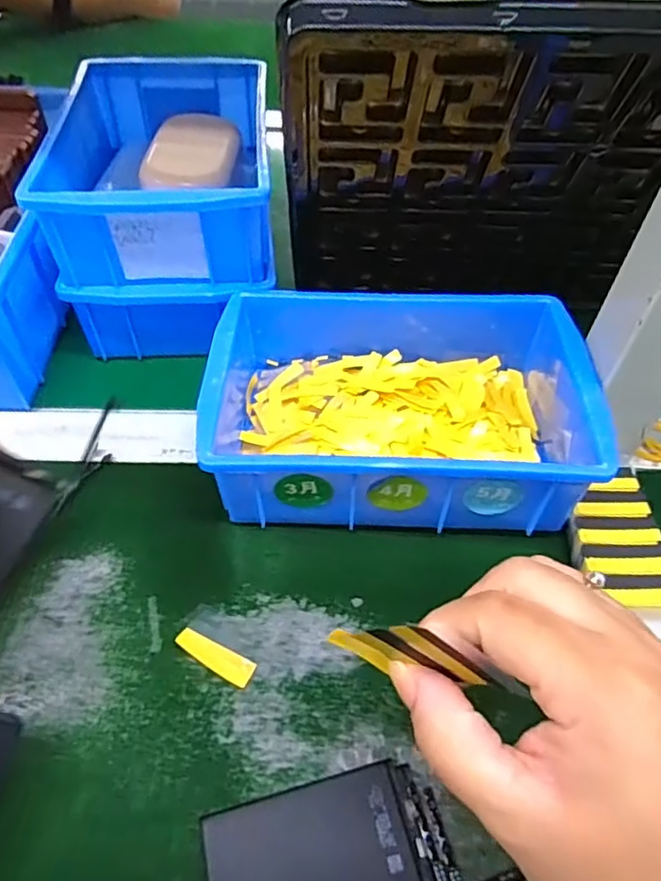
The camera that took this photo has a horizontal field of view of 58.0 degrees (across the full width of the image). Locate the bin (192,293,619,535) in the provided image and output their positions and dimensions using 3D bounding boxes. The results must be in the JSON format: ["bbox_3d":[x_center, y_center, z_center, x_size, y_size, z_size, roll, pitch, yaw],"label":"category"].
[{"bbox_3d":[0.036,-0.019,0.338,0.195,0.069,0.130,3,51,0],"label":"bin"}]

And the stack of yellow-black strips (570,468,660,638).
[{"bbox_3d":[0.150,0.057,0.310,0.045,0.013,0.094,0,51,-2],"label":"stack of yellow-black strips"}]

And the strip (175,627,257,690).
[{"bbox_3d":[-0.054,0.100,0.279,0.039,0.005,0.013,26,55,18],"label":"strip"}]

